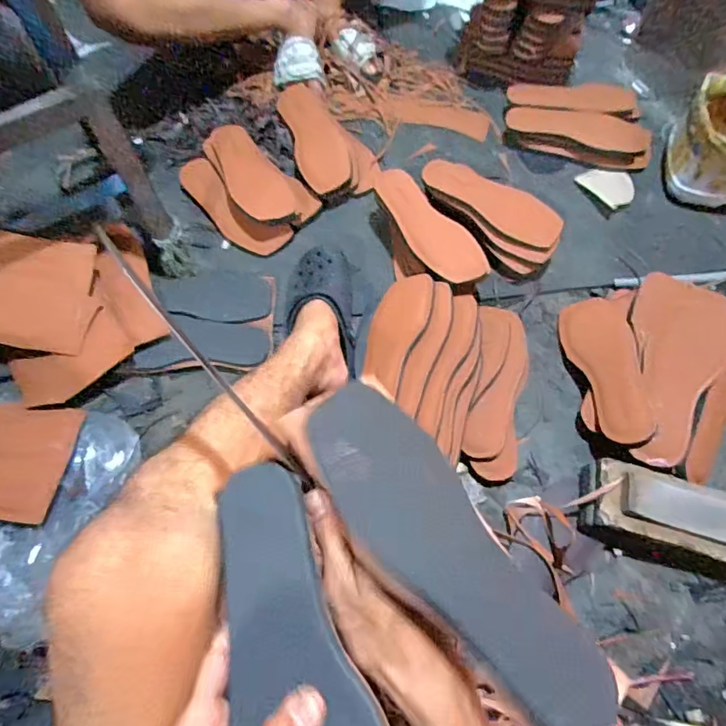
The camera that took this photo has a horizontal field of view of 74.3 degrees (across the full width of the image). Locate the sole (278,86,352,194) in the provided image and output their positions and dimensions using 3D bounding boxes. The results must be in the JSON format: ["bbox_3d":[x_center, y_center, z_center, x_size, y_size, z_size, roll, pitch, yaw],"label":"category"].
[{"bbox_3d":[-0.085,-0.411,0.868,0.093,0.019,0.224,-19,79,-9],"label":"sole"}]

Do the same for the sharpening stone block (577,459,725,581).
[{"bbox_3d":[0.400,0.195,0.583,0.254,0.060,0.098,13,63,8],"label":"sharpening stone block"}]

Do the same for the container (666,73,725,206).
[{"bbox_3d":[0.627,-0.379,0.850,0.143,0.147,0.187,24,65,13],"label":"container"}]

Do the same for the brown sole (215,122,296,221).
[{"bbox_3d":[-0.199,-0.326,0.830,0.088,0.018,0.212,-38,79,-1],"label":"brown sole"}]

